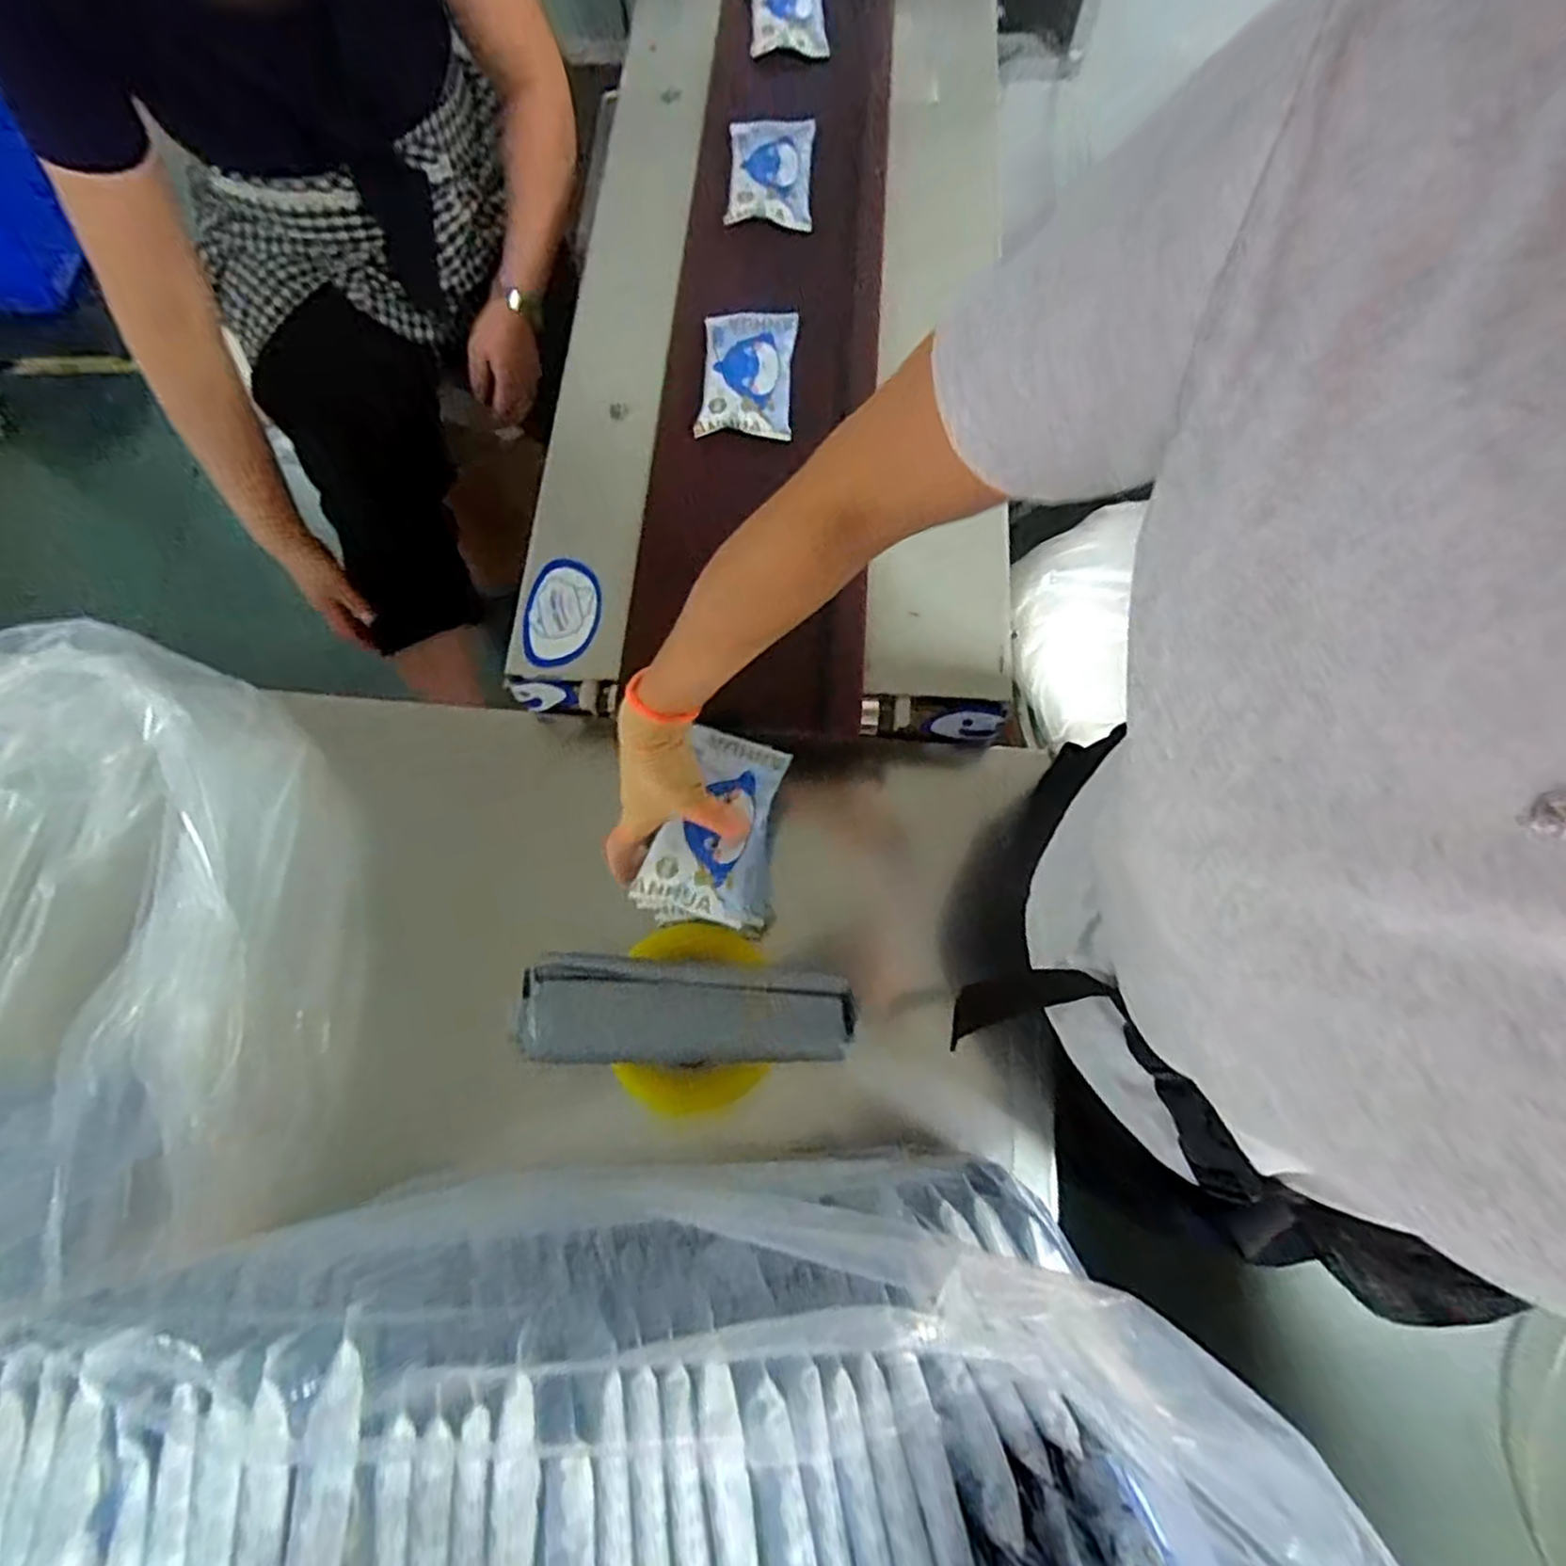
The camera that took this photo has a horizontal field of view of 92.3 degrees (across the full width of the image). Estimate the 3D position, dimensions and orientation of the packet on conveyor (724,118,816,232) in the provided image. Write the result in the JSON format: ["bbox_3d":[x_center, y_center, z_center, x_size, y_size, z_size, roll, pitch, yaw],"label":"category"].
[{"bbox_3d":[-0.012,-0.649,0.787,0.085,0.023,0.142,1,73,0],"label":"packet on conveyor"}]

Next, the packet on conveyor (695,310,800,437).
[{"bbox_3d":[-0.033,-0.391,0.705,0.084,0.023,0.149,3,73,1],"label":"packet on conveyor"}]

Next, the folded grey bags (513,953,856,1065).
[{"bbox_3d":[-0.074,0.167,0.548,0.242,0.022,0.074,2,73,0],"label":"folded grey bags"}]

